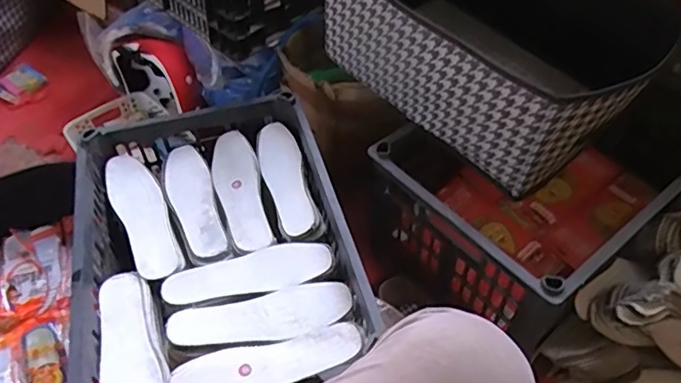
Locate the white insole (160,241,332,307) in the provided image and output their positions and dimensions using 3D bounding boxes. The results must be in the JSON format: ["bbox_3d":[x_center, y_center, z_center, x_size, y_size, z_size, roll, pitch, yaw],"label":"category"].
[{"bbox_3d":[-0.124,0.105,0.735,0.218,0.015,0.069,-9,48,-8],"label":"white insole"}]

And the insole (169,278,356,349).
[{"bbox_3d":[-0.099,0.157,0.684,0.222,0.012,0.074,-10,49,-9],"label":"insole"}]

